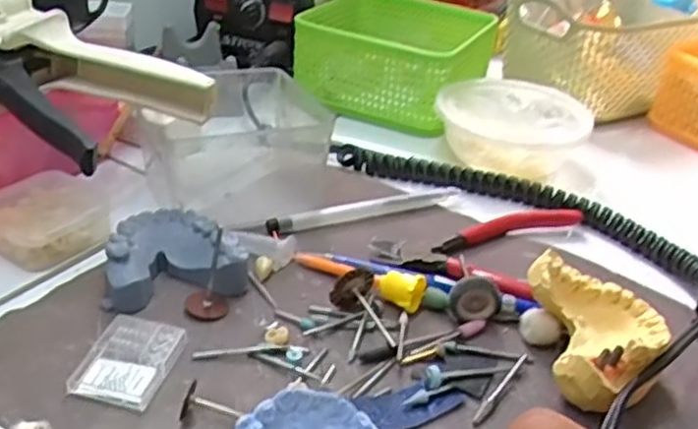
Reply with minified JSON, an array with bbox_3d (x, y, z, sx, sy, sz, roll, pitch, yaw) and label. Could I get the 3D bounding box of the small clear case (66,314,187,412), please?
[{"bbox_3d":[-0.094,0.062,0.313,0.035,0.006,0.045,10,32,8],"label":"small clear case"}]

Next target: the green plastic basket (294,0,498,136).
[{"bbox_3d":[0.038,-0.127,0.592,0.128,0.059,0.134,18,34,20],"label":"green plastic basket"}]

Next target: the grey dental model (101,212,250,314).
[{"bbox_3d":[-0.087,0.020,0.366,0.065,0.023,0.052,-5,33,-17],"label":"grey dental model"}]

